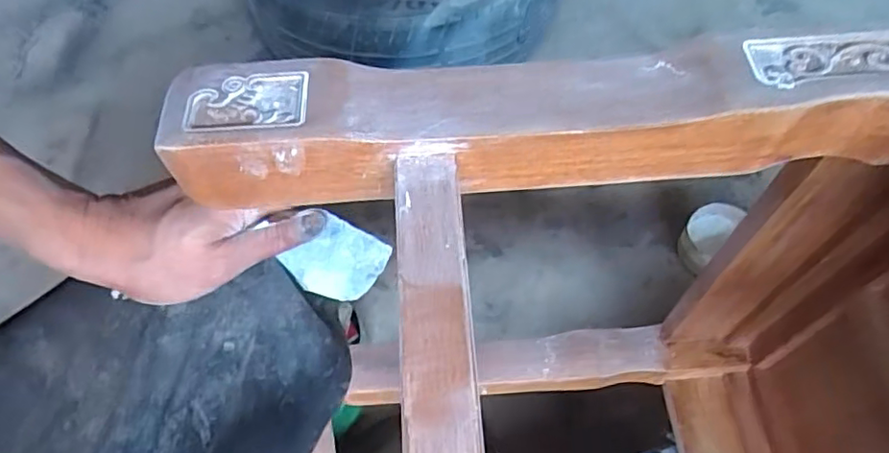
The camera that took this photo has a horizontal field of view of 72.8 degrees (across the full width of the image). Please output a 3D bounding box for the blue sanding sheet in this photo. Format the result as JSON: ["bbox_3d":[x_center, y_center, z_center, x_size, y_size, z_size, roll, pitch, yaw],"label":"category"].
[{"bbox_3d":[-0.070,0.024,0.399,0.063,0.061,0.009,-41,38,24],"label":"blue sanding sheet"}]

